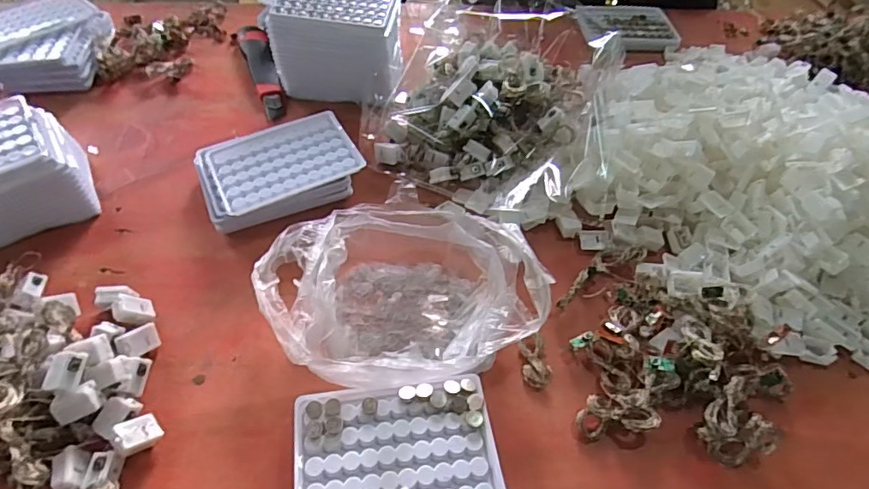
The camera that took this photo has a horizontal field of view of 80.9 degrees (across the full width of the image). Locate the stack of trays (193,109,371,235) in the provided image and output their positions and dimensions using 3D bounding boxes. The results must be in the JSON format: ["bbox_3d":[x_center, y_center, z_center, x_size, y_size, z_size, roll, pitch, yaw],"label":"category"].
[{"bbox_3d":[-0.149,-0.069,0.493,0.143,0.042,0.103,-22,56,-20],"label":"stack of trays"}]

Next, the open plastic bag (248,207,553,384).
[{"bbox_3d":[-0.027,0.033,0.405,0.216,0.057,0.152,-5,53,-8],"label":"open plastic bag"}]

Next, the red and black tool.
[{"bbox_3d":[-0.206,-0.214,0.612,0.032,0.028,0.171,-18,56,-17],"label":"red and black tool"}]

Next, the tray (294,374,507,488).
[{"bbox_3d":[-0.025,0.143,0.342,0.129,0.033,0.090,-5,53,-8],"label":"tray"}]

